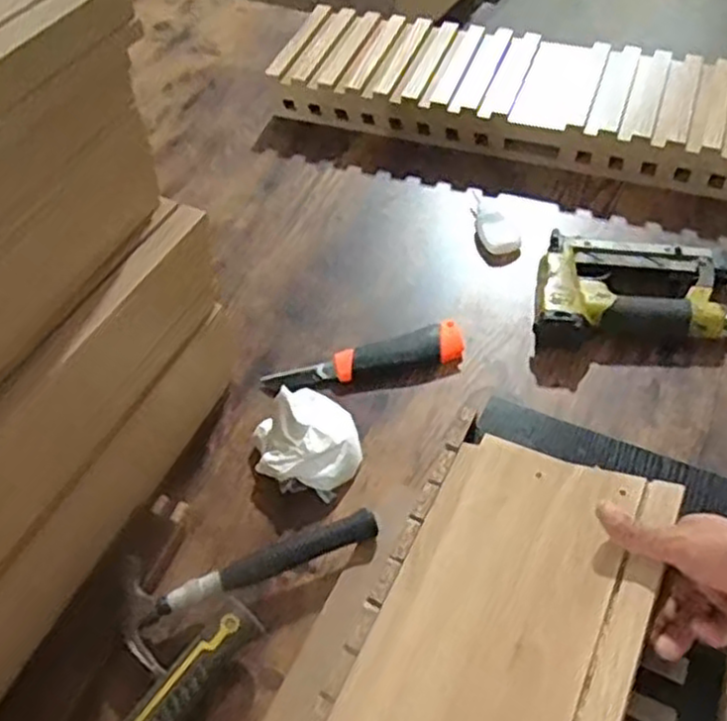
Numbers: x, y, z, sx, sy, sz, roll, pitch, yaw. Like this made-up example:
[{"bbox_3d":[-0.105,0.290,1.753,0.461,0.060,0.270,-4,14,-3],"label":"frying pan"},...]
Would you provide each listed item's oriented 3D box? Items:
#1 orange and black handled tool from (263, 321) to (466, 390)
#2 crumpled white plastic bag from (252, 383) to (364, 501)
[{"bbox_3d":[0.002,0.001,0.719,0.189,0.030,0.035,-13,52,-6],"label":"orange and black handled tool"},{"bbox_3d":[-0.050,0.066,0.658,0.091,0.051,0.107,-9,51,-3],"label":"crumpled white plastic bag"}]

